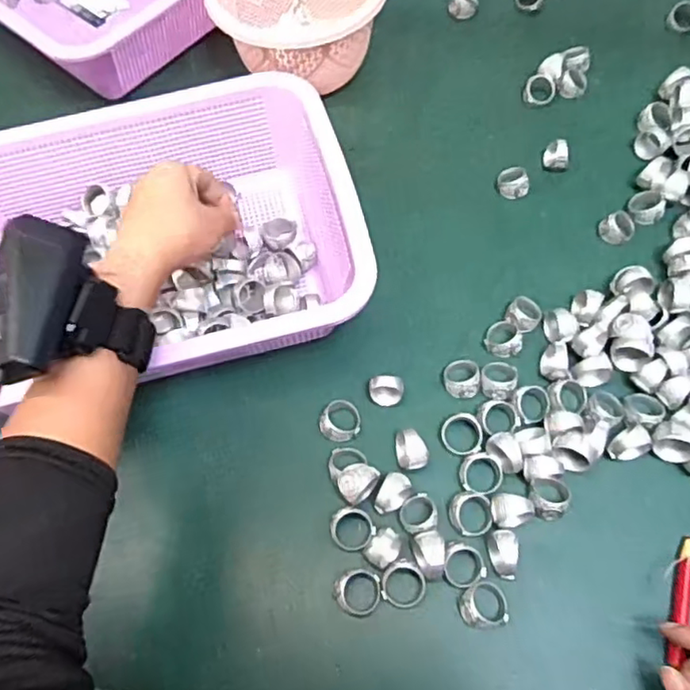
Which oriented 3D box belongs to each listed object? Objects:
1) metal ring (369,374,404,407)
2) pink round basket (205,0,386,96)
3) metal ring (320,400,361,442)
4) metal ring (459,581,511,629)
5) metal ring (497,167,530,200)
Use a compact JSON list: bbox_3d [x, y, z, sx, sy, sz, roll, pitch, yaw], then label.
[{"bbox_3d":[0.028,0.032,0.431,0.023,0.017,0.017,6,65,6],"label":"metal ring"},{"bbox_3d":[-0.040,-0.286,0.544,0.127,0.094,0.129,-1,65,3],"label":"pink round basket"},{"bbox_3d":[-0.003,0.051,0.423,0.026,0.013,0.028,-1,65,3],"label":"metal ring"},{"bbox_3d":[0.083,0.155,0.371,0.030,0.017,0.025,-8,65,0],"label":"metal ring"},{"bbox_3d":[0.137,-0.132,0.510,0.021,0.020,0.024,-9,65,-1],"label":"metal ring"}]

